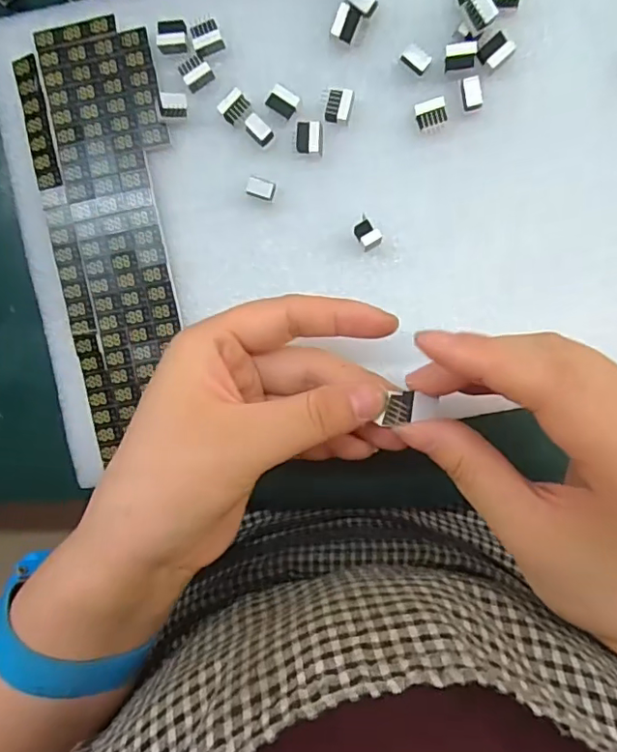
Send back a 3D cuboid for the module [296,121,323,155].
[{"bbox_3d":[0.001,-0.101,0.236,0.011,0.008,0.013,3,96,2],"label":"module"}]

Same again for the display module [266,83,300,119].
[{"bbox_3d":[-0.011,-0.116,0.234,0.012,0.009,0.009,32,96,-1],"label":"display module"}]

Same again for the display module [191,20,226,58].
[{"bbox_3d":[-0.043,-0.143,0.233,0.012,0.005,0.012,-22,94,4],"label":"display module"}]

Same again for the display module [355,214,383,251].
[{"bbox_3d":[0.025,-0.061,0.238,0.009,0.012,0.014,-32,94,5],"label":"display module"}]

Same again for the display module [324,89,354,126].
[{"bbox_3d":[0.013,-0.114,0.233,0.011,0.009,0.013,11,96,1],"label":"display module"}]

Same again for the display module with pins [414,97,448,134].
[{"bbox_3d":[0.052,-0.109,0.231,0.013,0.009,0.011,-11,95,3],"label":"display module with pins"}]

